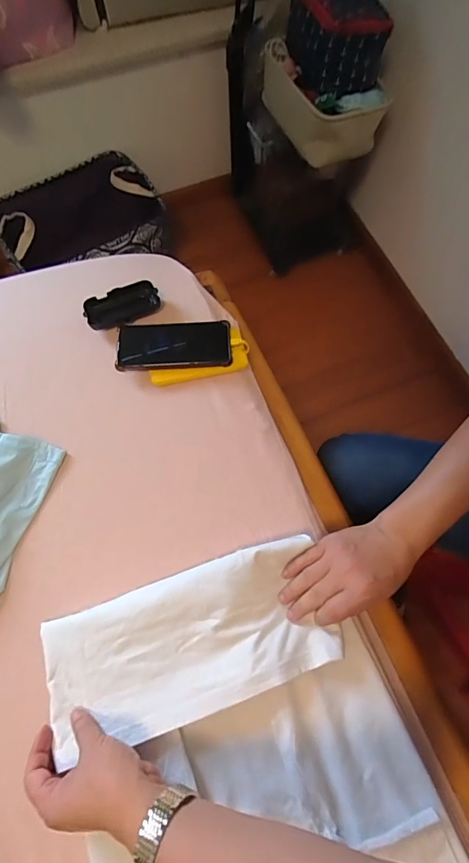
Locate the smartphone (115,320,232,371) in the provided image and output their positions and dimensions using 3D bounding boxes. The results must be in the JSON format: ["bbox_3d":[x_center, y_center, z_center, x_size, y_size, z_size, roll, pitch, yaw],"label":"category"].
[{"bbox_3d":[-0.086,-0.126,0.599,0.159,0.012,0.072,-2,70,-1],"label":"smartphone"}]

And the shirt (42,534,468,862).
[{"bbox_3d":[0.035,0.410,0.405,0.338,0.031,0.556,-20,71,-7],"label":"shirt"}]

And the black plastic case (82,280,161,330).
[{"bbox_3d":[-0.168,-0.187,0.633,0.108,0.033,0.050,-22,71,-8],"label":"black plastic case"}]

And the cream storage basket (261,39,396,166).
[{"bbox_3d":[0.215,-0.780,0.988,0.230,0.123,0.262,-17,70,-6],"label":"cream storage basket"}]

